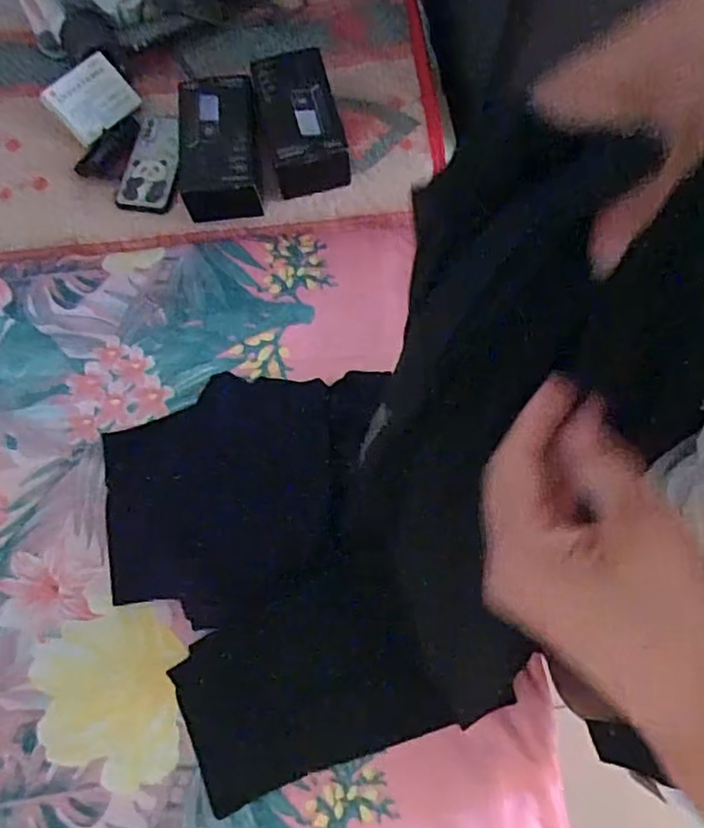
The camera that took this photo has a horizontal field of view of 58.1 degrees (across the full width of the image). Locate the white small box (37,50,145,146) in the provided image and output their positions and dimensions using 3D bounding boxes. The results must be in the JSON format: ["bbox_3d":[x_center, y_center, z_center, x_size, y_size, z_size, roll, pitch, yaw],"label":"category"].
[{"bbox_3d":[-0.367,-0.449,0.898,0.110,0.026,0.083,-46,118,-12],"label":"white small box"}]

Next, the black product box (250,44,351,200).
[{"bbox_3d":[-0.071,-0.408,0.872,0.104,0.067,0.194,-12,73,-4],"label":"black product box"}]

